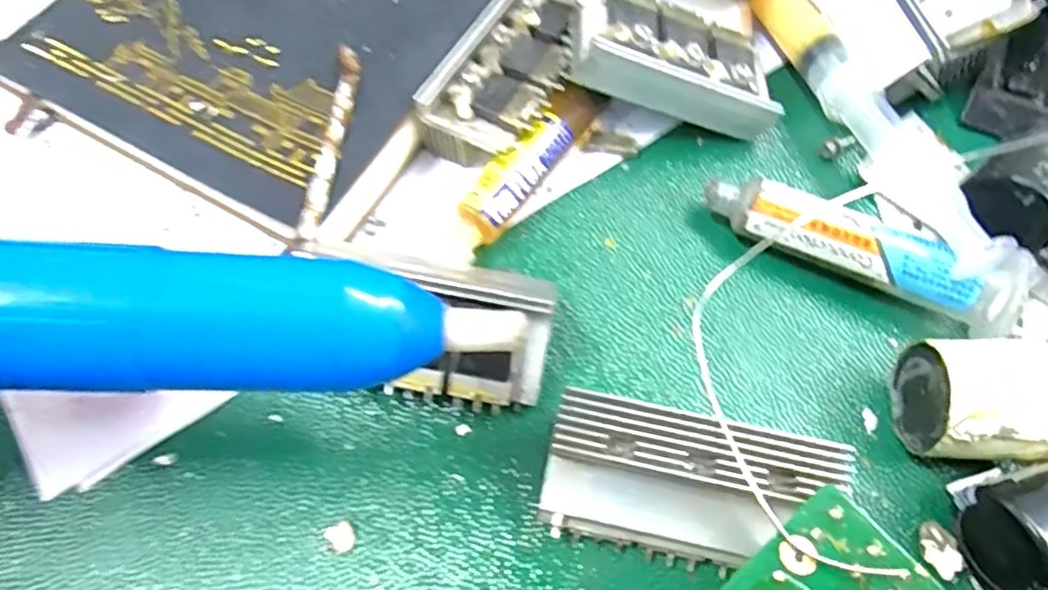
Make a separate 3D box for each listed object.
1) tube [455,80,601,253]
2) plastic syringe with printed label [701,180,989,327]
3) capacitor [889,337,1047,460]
[{"bbox_3d":[0.004,-0.041,0.216,0.014,0.021,0.067,38,70,16],"label":"tube"},{"bbox_3d":[0.093,-0.015,0.202,0.079,0.019,0.014,26,67,11],"label":"plastic syringe with printed label"},{"bbox_3d":[0.120,0.029,0.179,0.039,0.029,0.030,1,65,0],"label":"capacitor"}]

